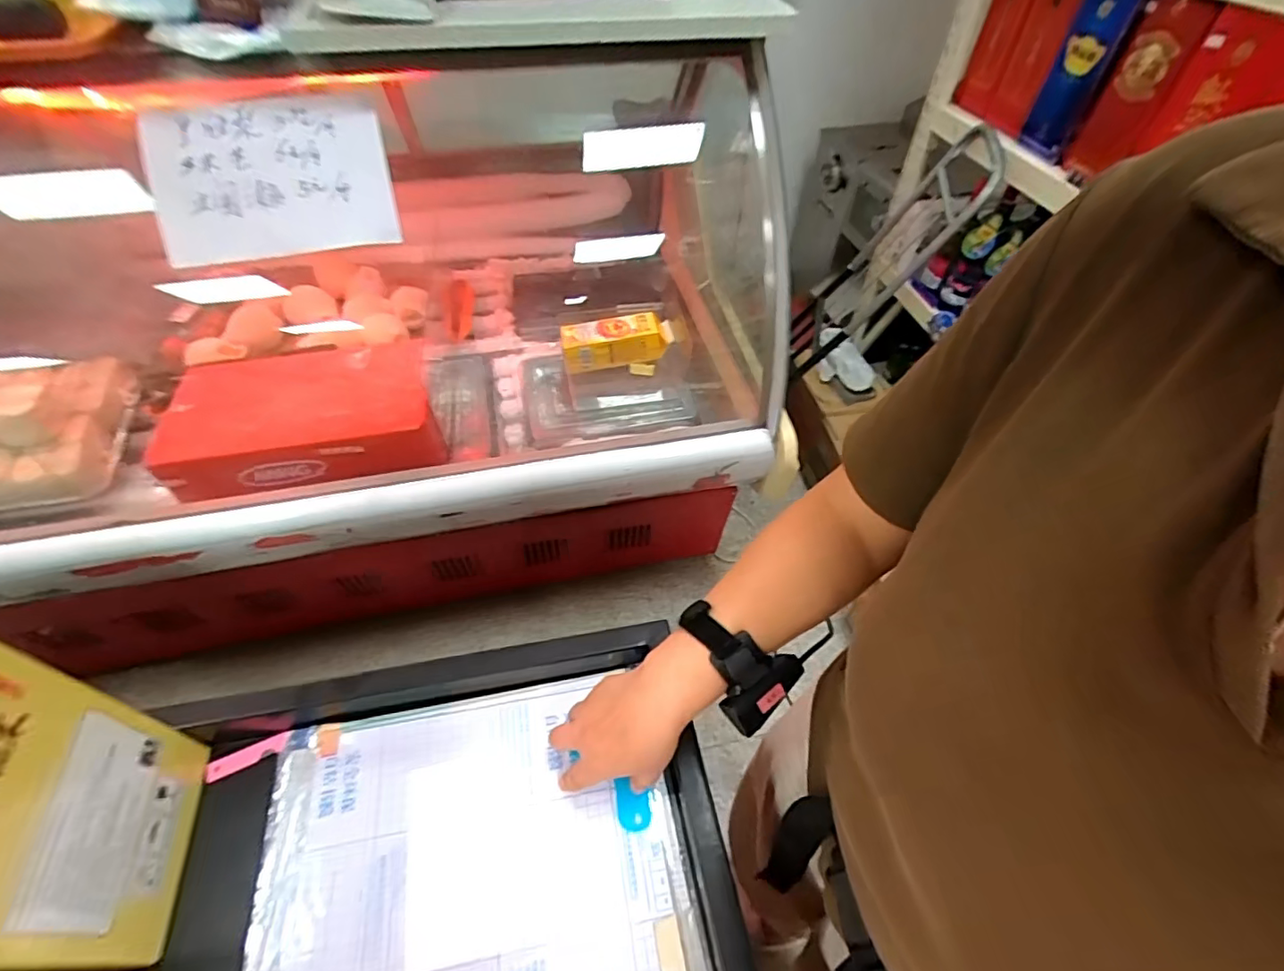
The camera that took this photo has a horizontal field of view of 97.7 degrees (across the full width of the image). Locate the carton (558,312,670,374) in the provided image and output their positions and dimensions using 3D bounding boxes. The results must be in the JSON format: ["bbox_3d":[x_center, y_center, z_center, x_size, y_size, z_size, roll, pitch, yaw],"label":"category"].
[{"bbox_3d":[-0.062,-0.301,1.180,0.210,0.081,0.075,-7,50,-6],"label":"carton"}]

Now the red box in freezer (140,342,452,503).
[{"bbox_3d":[-0.597,-0.135,0.989,0.433,0.090,0.301,-14,52,-13],"label":"red box in freezer"}]

